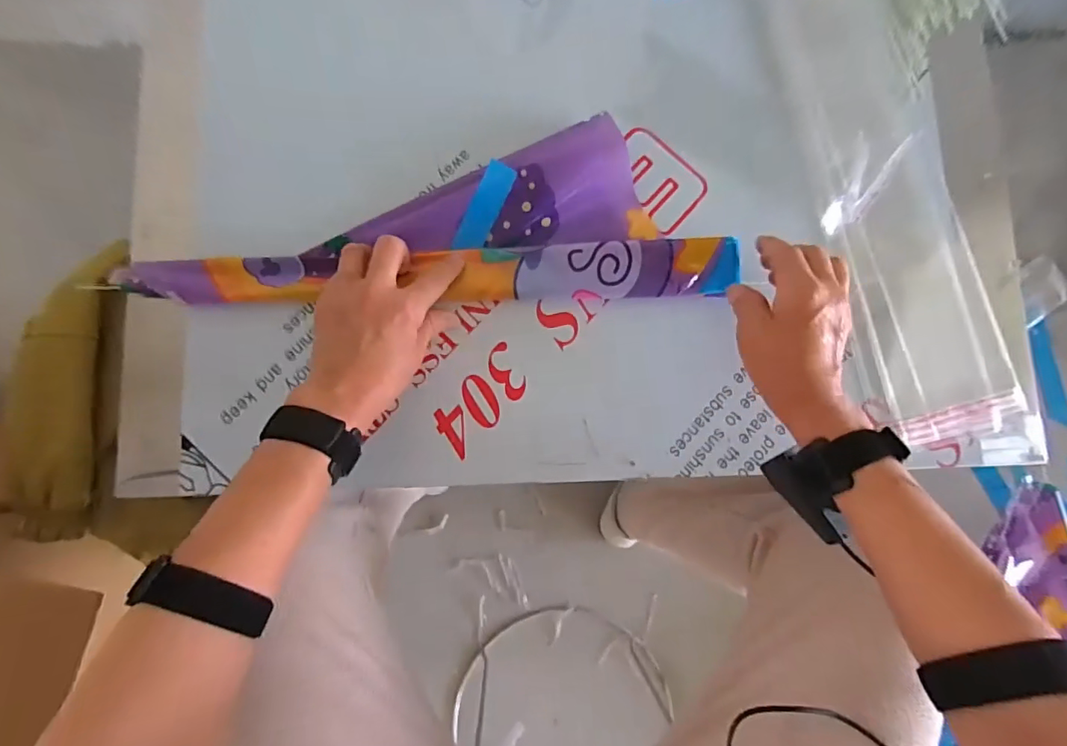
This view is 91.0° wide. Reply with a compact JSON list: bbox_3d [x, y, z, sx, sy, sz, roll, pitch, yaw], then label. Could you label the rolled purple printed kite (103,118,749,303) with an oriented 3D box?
[{"bbox_3d":[-0.082,-0.123,0.451,0.483,0.032,0.142,-4,84,0],"label":"rolled purple printed kite"}]

